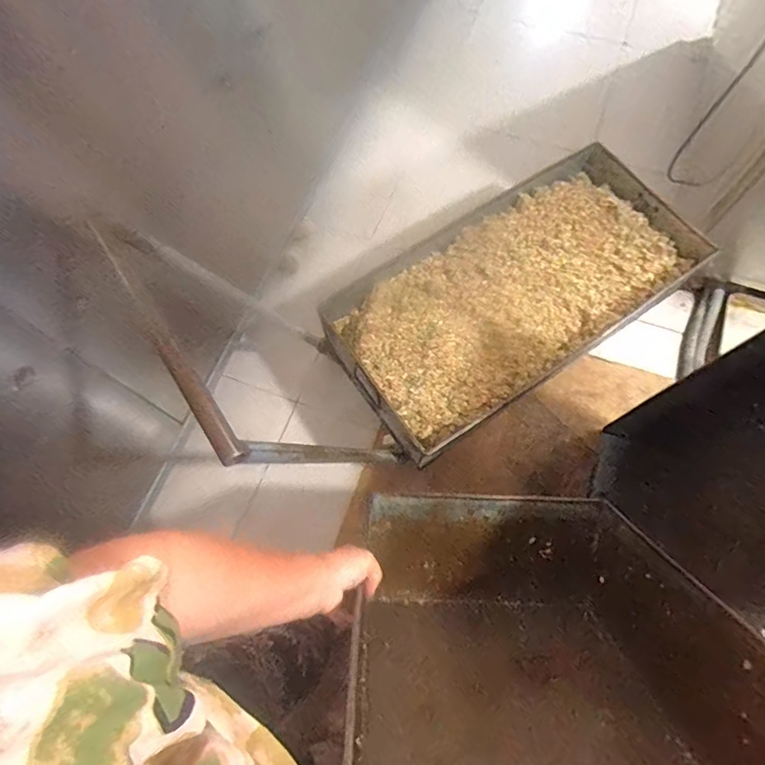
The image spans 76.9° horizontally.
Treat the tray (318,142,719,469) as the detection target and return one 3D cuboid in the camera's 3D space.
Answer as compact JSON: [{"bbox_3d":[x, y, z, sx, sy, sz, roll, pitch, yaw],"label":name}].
[{"bbox_3d":[0.341,-0.241,1.235,0.943,0.130,0.486,-34,72,-11],"label":"tray"}]

